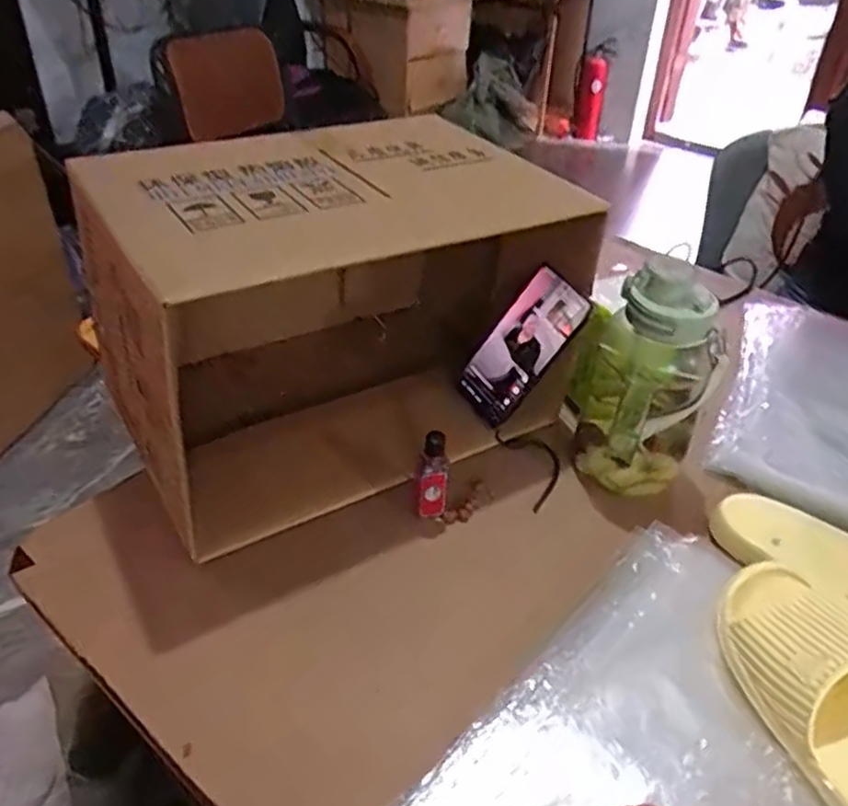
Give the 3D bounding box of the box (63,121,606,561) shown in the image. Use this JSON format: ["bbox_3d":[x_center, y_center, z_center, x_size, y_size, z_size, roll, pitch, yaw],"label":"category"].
[{"bbox_3d":[-0.082,-0.092,0.681,0.396,0.253,0.267,-21,42,-28],"label":"box"}]

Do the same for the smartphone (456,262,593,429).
[{"bbox_3d":[0.095,-0.053,0.717,0.012,0.160,0.075,-5,51,-53],"label":"smartphone"}]

